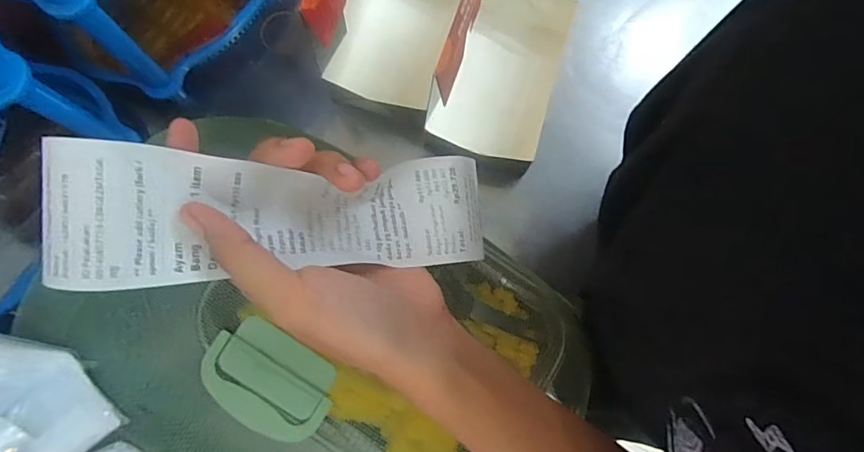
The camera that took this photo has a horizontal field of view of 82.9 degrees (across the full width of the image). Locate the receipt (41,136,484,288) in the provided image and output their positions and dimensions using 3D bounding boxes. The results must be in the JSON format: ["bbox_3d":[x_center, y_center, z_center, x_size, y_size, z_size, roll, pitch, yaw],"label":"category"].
[{"bbox_3d":[-0.058,-0.006,0.222,0.188,0.020,0.053,-1,78,-29],"label":"receipt"}]

